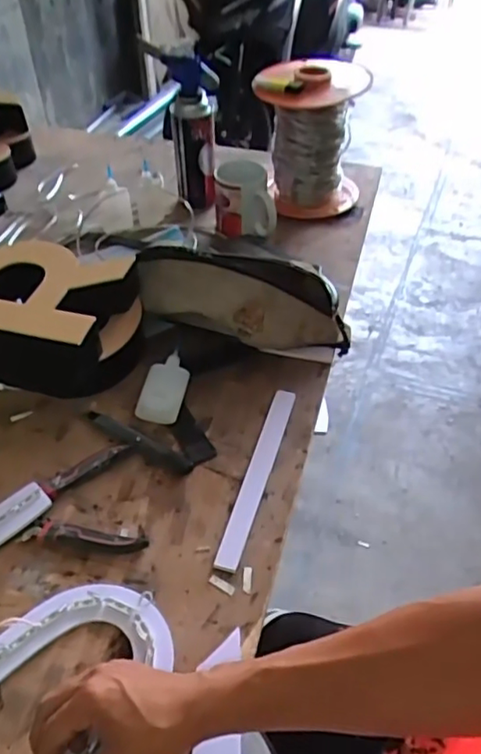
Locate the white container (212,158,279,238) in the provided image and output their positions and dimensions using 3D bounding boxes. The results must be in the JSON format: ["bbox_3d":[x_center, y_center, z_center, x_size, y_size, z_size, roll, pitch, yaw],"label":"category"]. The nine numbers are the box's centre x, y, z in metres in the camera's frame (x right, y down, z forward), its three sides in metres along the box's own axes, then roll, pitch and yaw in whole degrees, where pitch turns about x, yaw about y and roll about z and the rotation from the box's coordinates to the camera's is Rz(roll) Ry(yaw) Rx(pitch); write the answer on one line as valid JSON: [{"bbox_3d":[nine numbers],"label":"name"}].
[{"bbox_3d":[0.007,-0.275,0.937,0.088,0.088,0.085,-5,45,-6],"label":"white container"}]

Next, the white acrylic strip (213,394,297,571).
[{"bbox_3d":[0.020,0.098,0.630,0.023,0.006,0.223,19,50,5],"label":"white acrylic strip"}]

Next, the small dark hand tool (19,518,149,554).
[{"bbox_3d":[-0.148,0.151,0.574,0.118,0.014,0.022,6,45,4],"label":"small dark hand tool"}]

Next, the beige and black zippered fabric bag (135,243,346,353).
[{"bbox_3d":[-0.002,-0.083,0.736,0.267,0.108,0.097,11,46,9],"label":"beige and black zippered fabric bag"}]

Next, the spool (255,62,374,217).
[{"bbox_3d":[0.112,-0.387,0.987,0.179,0.194,0.141,4,45,6],"label":"spool"}]

